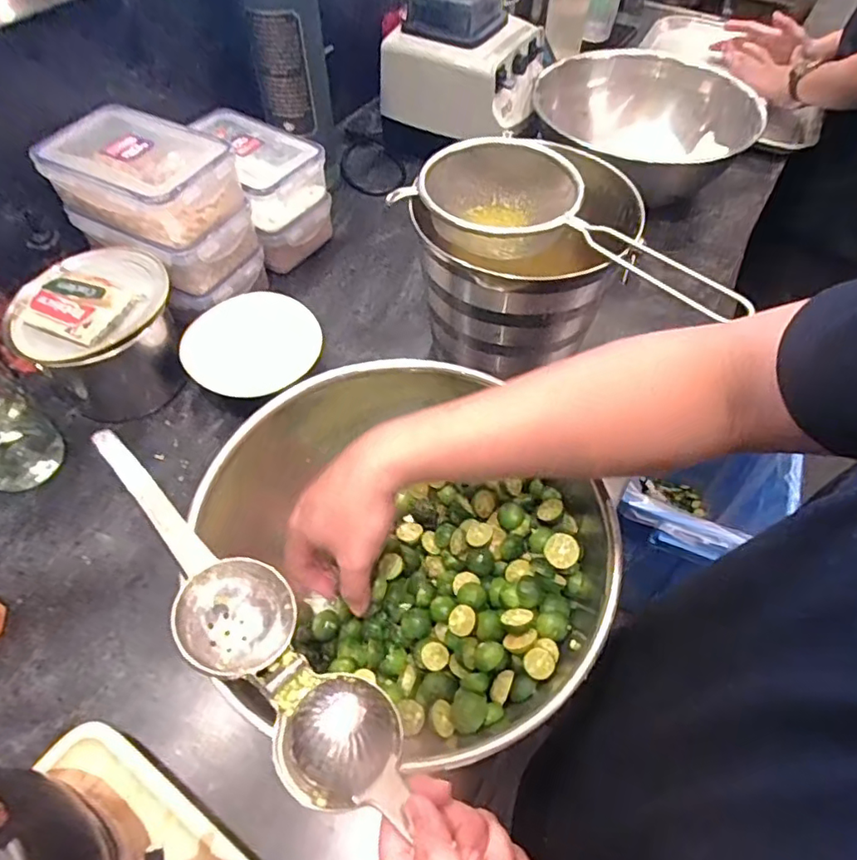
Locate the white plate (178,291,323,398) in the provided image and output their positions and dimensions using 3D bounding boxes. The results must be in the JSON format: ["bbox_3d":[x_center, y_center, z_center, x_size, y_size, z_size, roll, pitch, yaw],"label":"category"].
[{"bbox_3d":[-0.193,-0.097,0.613,0.142,0.010,0.140,12,56,8],"label":"white plate"}]

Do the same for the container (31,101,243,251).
[{"bbox_3d":[-0.303,-0.273,0.613,0.176,0.081,0.135,23,58,15],"label":"container"}]

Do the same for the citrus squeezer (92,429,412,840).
[{"bbox_3d":[-0.090,0.156,0.351,0.402,0.064,0.070,40,64,20],"label":"citrus squeezer"}]

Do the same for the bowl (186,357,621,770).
[{"bbox_3d":[-0.048,0.098,0.490,0.302,0.116,0.373,-35,62,-22],"label":"bowl"}]

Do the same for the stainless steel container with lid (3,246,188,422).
[{"bbox_3d":[-0.345,-0.102,0.607,0.123,0.124,0.155,28,60,18],"label":"stainless steel container with lid"}]

